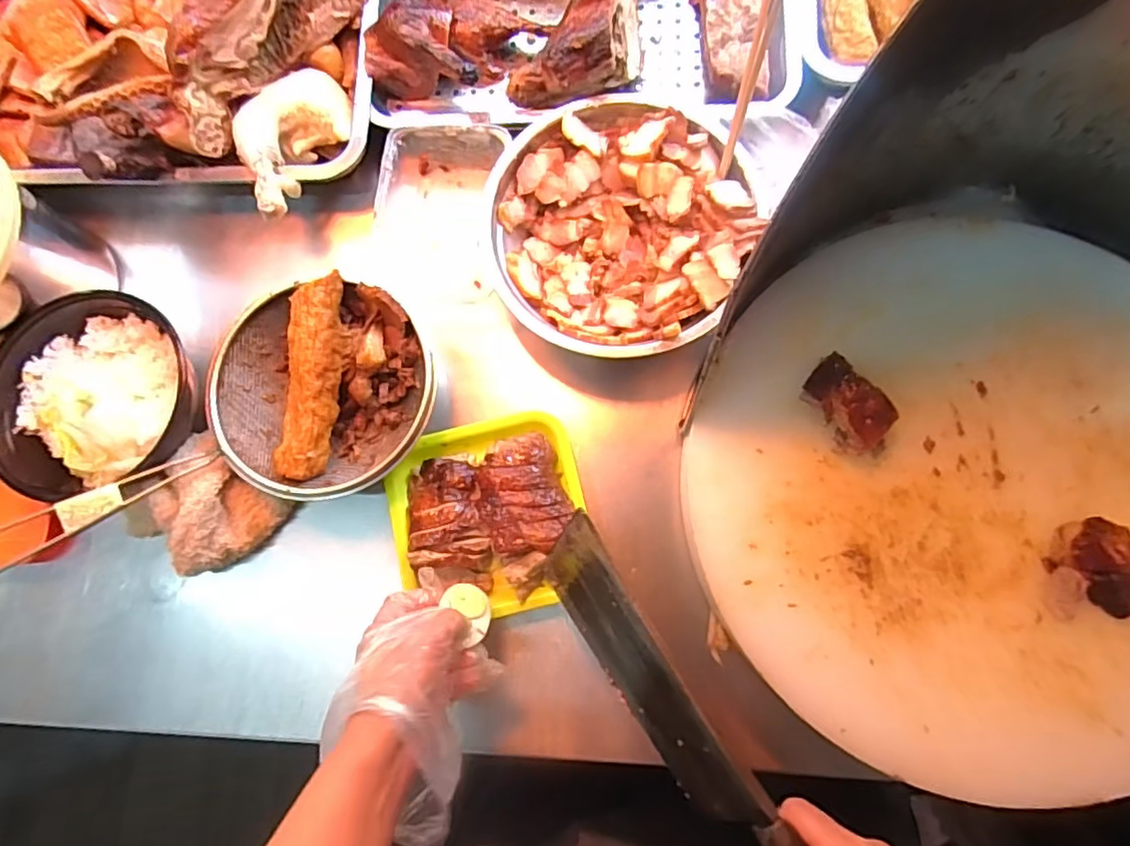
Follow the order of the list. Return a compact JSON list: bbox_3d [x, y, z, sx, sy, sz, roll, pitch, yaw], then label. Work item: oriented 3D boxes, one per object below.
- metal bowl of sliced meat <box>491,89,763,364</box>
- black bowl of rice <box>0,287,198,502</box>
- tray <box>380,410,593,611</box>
[{"bbox_3d":[0.043,-0.165,0.481,0.203,0.074,0.220,-1,80,3],"label":"metal bowl of sliced meat"},{"bbox_3d":[-0.382,-0.020,0.493,0.155,0.067,0.165,-1,81,4],"label":"black bowl of rice"},{"bbox_3d":[-0.062,0.074,0.473,0.152,0.042,0.149,-14,80,2],"label":"tray"}]

